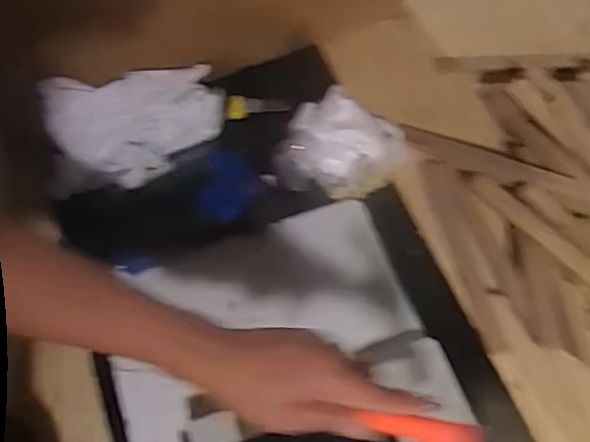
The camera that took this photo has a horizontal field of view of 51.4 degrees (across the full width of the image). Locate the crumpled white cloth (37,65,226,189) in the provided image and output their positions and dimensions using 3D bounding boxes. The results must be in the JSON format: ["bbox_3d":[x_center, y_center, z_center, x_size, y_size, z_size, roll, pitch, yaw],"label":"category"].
[{"bbox_3d":[-0.169,-0.113,0.679,0.183,0.024,0.124,-26,107,-22],"label":"crumpled white cloth"}]

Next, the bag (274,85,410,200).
[{"bbox_3d":[0.053,-0.083,0.708,0.146,0.084,0.109,14,63,6],"label":"bag"}]

